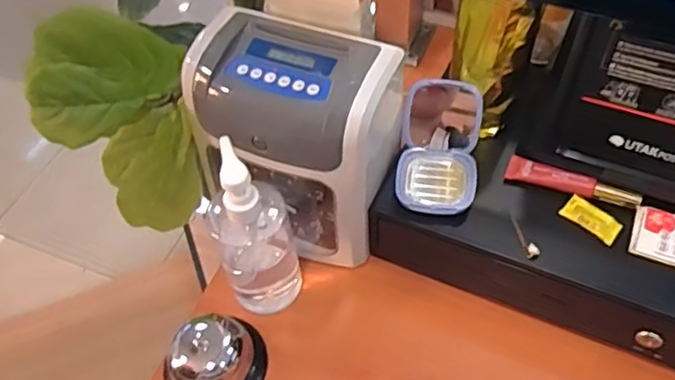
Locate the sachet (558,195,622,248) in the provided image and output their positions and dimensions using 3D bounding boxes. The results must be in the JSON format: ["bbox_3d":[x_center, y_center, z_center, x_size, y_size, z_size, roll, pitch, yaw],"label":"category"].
[{"bbox_3d":[0.228,0.026,0.547,0.024,0.007,0.051,-39,59,-22],"label":"sachet"}]

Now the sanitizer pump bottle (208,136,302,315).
[{"bbox_3d":[-0.080,0.040,0.564,0.072,0.183,0.073,-2,55,3],"label":"sanitizer pump bottle"}]

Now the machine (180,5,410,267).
[{"bbox_3d":[-0.043,-0.043,0.604,0.188,0.203,0.133,19,59,16],"label":"machine"}]

